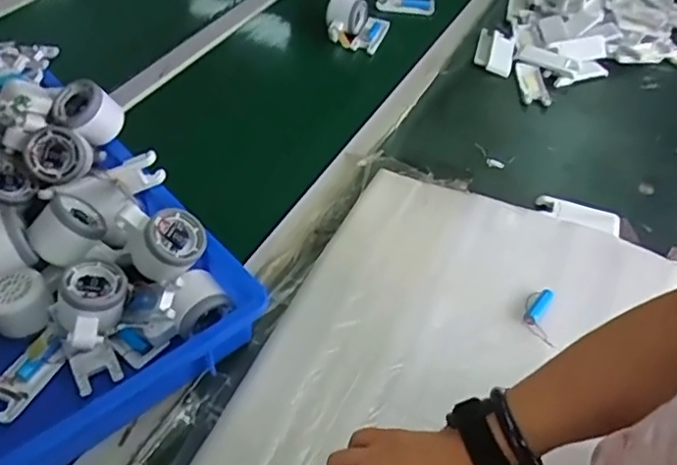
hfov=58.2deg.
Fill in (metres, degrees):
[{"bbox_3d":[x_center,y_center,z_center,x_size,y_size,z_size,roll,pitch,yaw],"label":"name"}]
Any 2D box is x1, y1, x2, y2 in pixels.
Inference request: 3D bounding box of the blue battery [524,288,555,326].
[{"bbox_3d":[0.211,0.079,0.642,0.014,0.011,0.052,32,53,24],"label":"blue battery"}]

